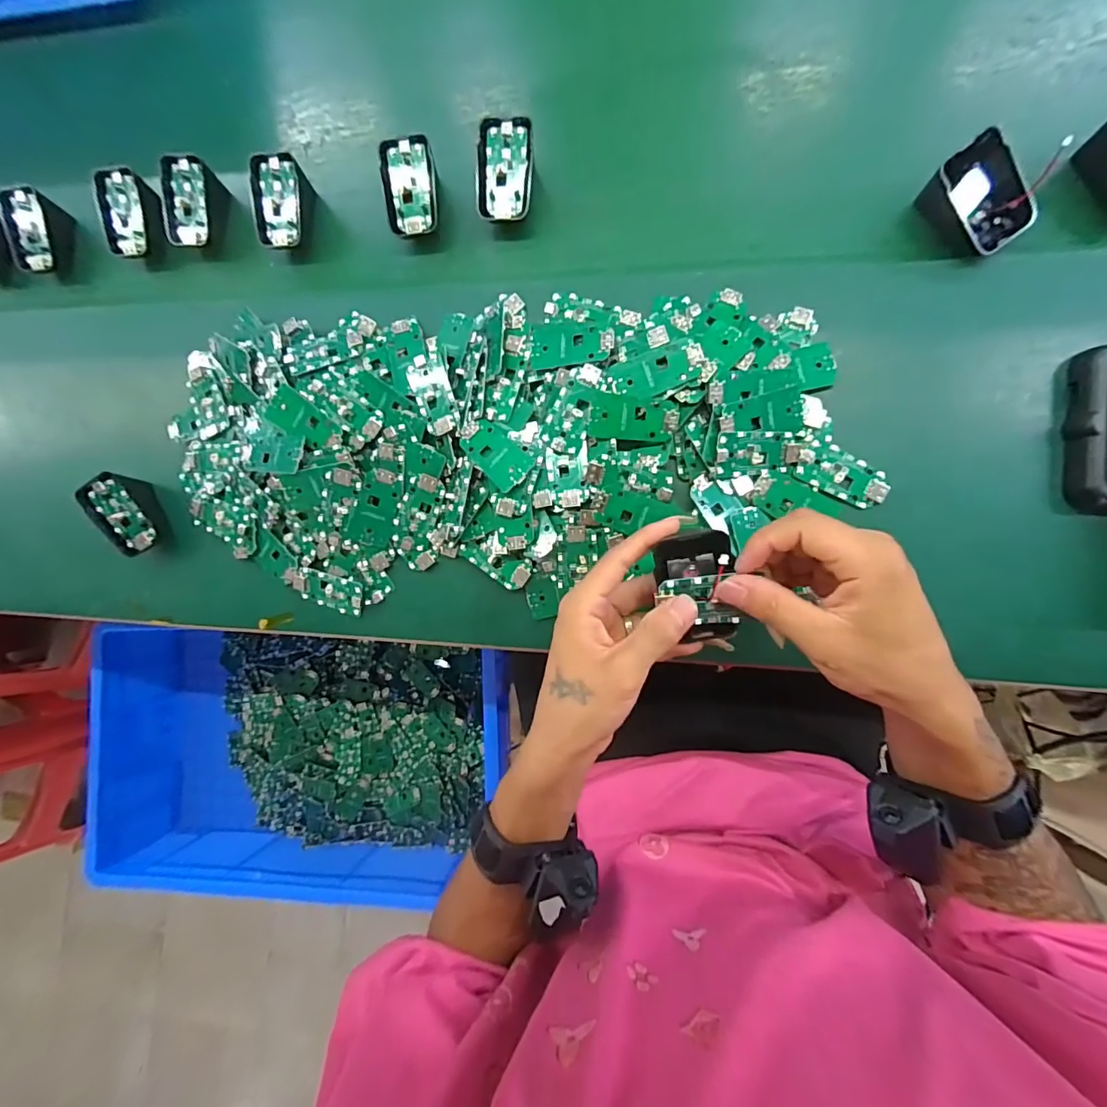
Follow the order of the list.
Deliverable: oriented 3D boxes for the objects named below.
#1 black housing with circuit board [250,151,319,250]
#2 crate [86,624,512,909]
[{"bbox_3d":[-0.234,-0.299,0.426,0.045,0.040,0.066,10,89,9],"label":"black housing with circuit board"},{"bbox_3d":[-0.398,0.321,0.795,0.564,0.189,0.350,2,87,9],"label":"crate"}]

